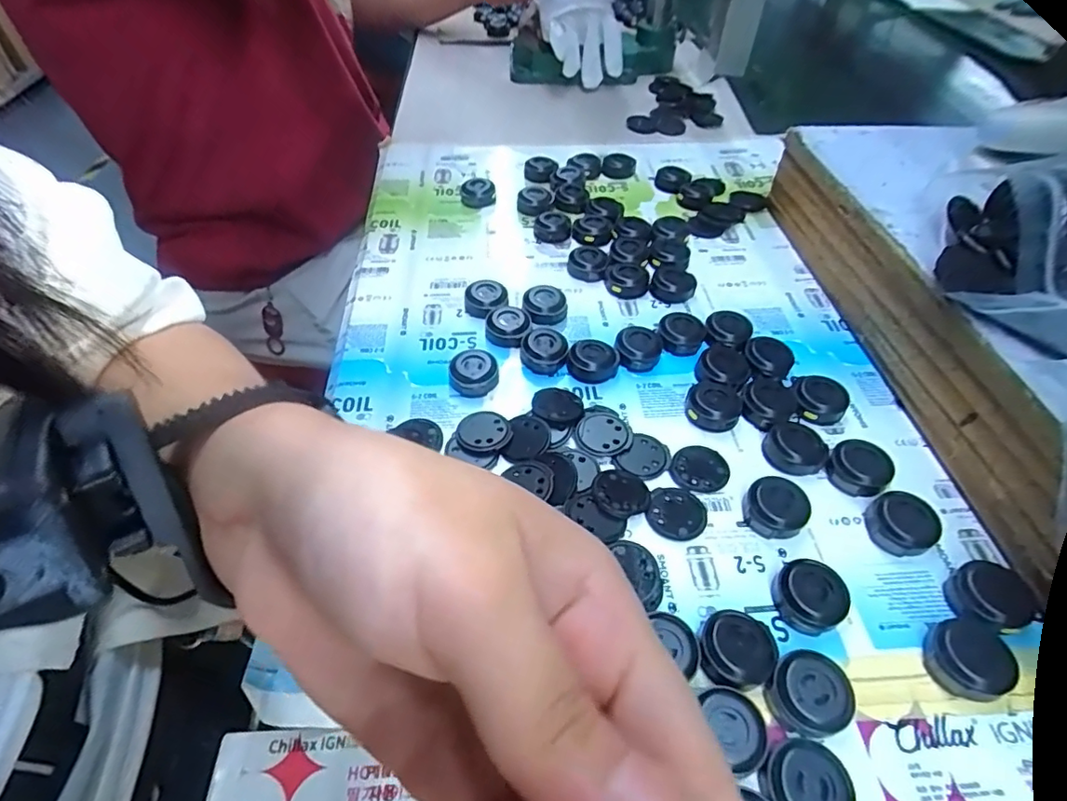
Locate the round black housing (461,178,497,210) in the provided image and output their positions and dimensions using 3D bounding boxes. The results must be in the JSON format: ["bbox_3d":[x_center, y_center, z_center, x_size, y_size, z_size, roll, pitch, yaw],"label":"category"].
[{"bbox_3d":[-0.047,-0.177,0.469,0.030,0.014,0.030,-1,49,1],"label":"round black housing"}]

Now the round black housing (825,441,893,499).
[{"bbox_3d":[0.169,0.036,0.285,0.026,0.014,0.029,-37,57,-26],"label":"round black housing"}]

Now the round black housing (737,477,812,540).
[{"bbox_3d":[0.119,0.053,0.270,0.029,0.014,0.026,21,53,19],"label":"round black housing"}]

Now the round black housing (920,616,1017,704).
[{"bbox_3d":[0.180,0.106,0.225,0.033,0.012,0.029,-8,49,-5],"label":"round black housing"}]

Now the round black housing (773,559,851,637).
[{"bbox_3d":[0.121,0.086,0.241,0.025,0.017,0.029,-25,53,-19],"label":"round black housing"}]

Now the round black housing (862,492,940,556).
[{"bbox_3d":[0.178,0.060,0.265,0.026,0.014,0.027,-1,49,1],"label":"round black housing"}]

